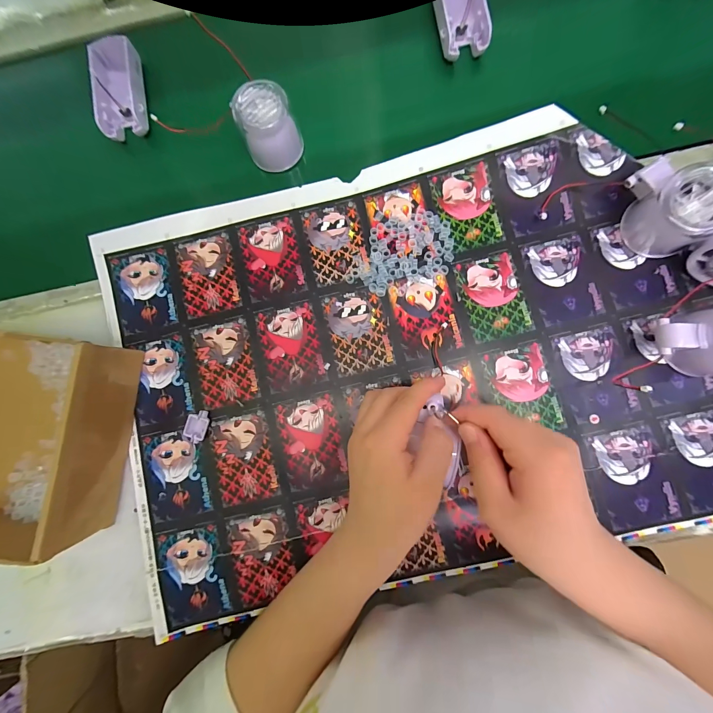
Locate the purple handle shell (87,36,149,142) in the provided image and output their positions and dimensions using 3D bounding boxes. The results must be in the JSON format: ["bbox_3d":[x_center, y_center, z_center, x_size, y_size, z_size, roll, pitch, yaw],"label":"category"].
[{"bbox_3d":[-0.271,-0.306,0.358,0.051,0.029,0.115,-14,83,3],"label":"purple handle shell"}]

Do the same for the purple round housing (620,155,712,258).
[{"bbox_3d":[0.265,-0.127,0.268,0.048,0.060,0.077,-44,83,-1],"label":"purple round housing"}]

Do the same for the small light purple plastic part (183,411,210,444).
[{"bbox_3d":[-0.151,0.066,0.296,0.020,0.011,0.029,10,85,5],"label":"small light purple plastic part"}]

